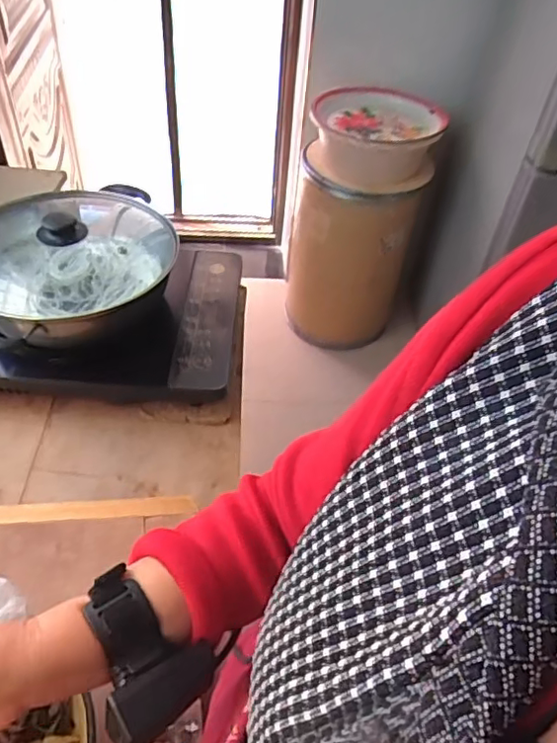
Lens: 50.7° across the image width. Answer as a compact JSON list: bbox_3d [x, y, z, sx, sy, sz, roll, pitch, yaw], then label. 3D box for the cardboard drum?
[{"bbox_3d":[0.243,-0.456,1.839,0.366,0.664,0.406,10,46,4],"label":"cardboard drum"}]

